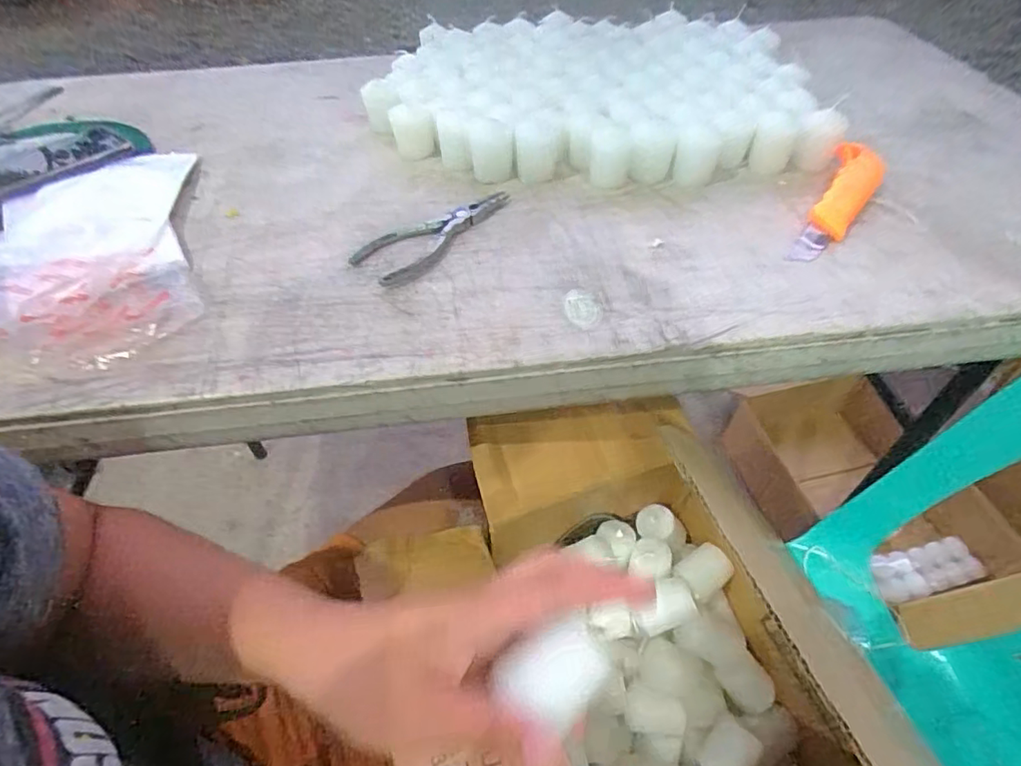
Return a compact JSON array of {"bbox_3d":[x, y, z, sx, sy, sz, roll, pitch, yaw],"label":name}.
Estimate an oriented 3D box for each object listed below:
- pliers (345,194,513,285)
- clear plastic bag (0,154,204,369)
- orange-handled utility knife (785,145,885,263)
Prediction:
[{"bbox_3d":[-0.056,-0.121,0.433,0.056,0.007,0.139,34,58,26],"label":"pliers"},{"bbox_3d":[-0.326,-0.108,0.428,0.148,0.024,0.266,-19,52,-15],"label":"clear plastic bag"},{"bbox_3d":[0.271,-0.149,0.450,0.039,0.025,0.158,25,52,22],"label":"orange-handled utility knife"}]

